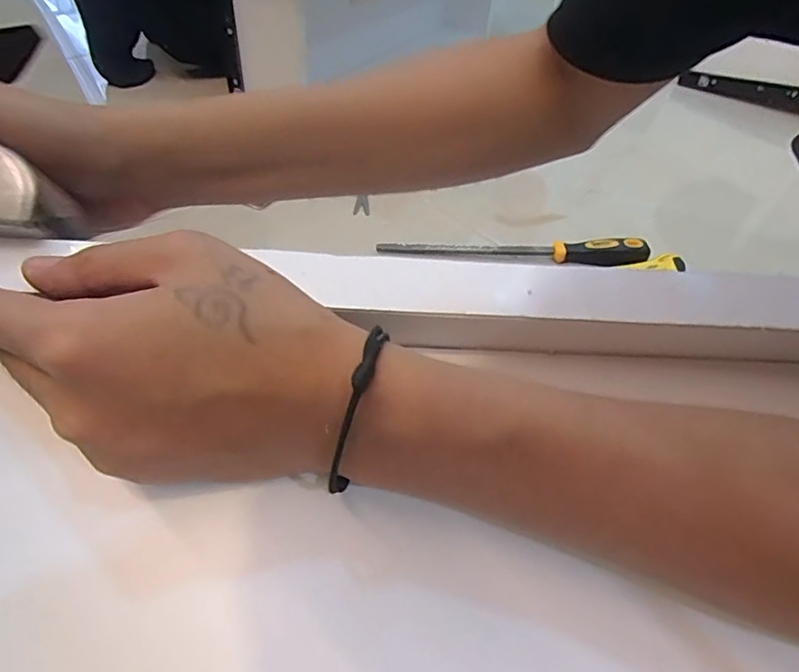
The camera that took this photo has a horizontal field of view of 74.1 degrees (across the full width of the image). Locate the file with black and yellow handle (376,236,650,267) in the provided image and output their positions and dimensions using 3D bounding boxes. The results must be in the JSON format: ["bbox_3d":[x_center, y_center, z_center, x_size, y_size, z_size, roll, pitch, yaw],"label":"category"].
[{"bbox_3d":[0.128,-0.101,0.593,0.296,0.027,0.031,5,45,1],"label":"file with black and yellow handle"}]

